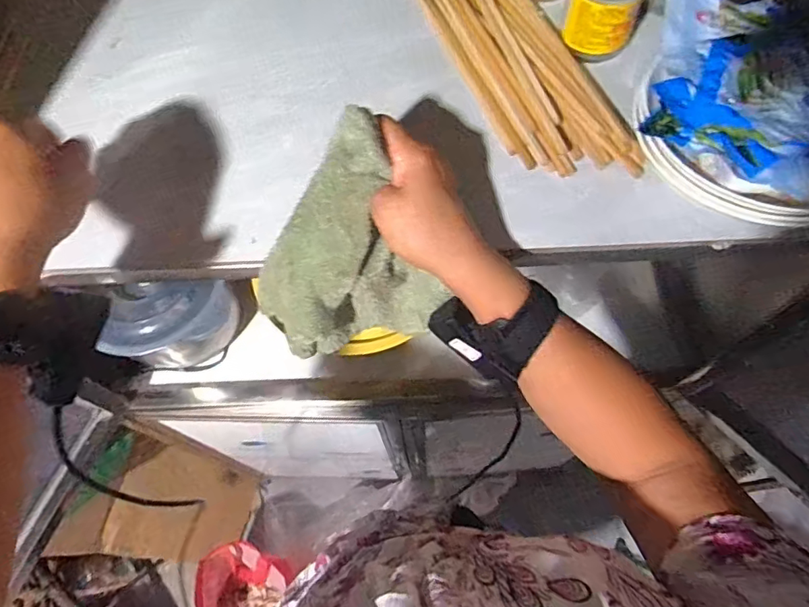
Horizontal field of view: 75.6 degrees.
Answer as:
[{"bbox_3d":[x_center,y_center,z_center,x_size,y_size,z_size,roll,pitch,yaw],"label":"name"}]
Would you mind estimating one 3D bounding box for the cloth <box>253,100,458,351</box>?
[{"bbox_3d":[-0.054,-0.031,0.399,0.135,0.186,0.046,-22,40,6],"label":"cloth"}]

